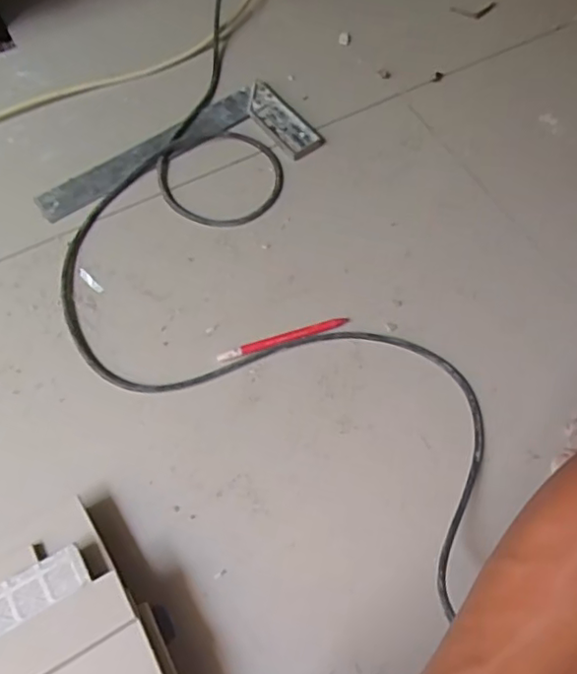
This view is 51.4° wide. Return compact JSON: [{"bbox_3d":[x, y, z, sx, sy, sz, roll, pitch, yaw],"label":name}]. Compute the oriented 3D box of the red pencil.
[{"bbox_3d":[-0.004,0.001,0.589,0.133,0.006,0.012,-15,66,-9],"label":"red pencil"}]

